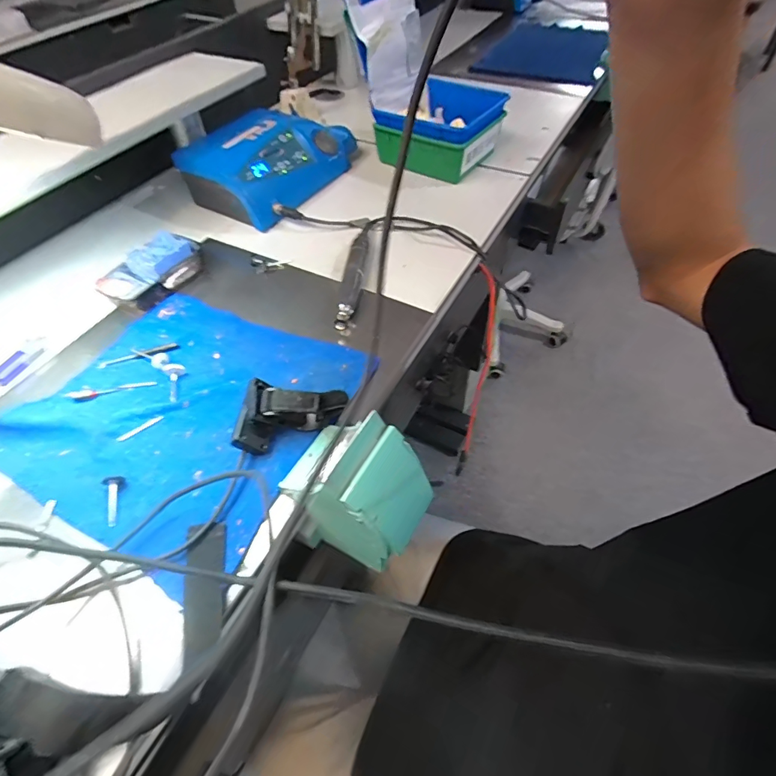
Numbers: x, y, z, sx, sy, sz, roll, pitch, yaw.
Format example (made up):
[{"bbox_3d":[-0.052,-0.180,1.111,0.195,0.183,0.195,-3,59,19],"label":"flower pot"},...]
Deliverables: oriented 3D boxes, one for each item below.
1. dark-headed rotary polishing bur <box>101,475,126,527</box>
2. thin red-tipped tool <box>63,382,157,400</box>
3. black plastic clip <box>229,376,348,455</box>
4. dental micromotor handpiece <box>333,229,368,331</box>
[{"bbox_3d":[-0.243,0.098,0.395,0.014,0.016,0.043,-9,50,-5],"label":"dark-headed rotary polishing bur"},{"bbox_3d":[-0.295,0.003,0.478,0.094,0.004,0.014,-7,49,-4],"label":"thin red-tipped tool"},{"bbox_3d":[-0.096,0.016,0.431,0.104,0.045,0.061,-18,53,-11],"label":"black plastic clip"},{"bbox_3d":[-0.046,-0.141,0.578,0.026,0.025,0.183,2,52,5],"label":"dental micromotor handpiece"}]

